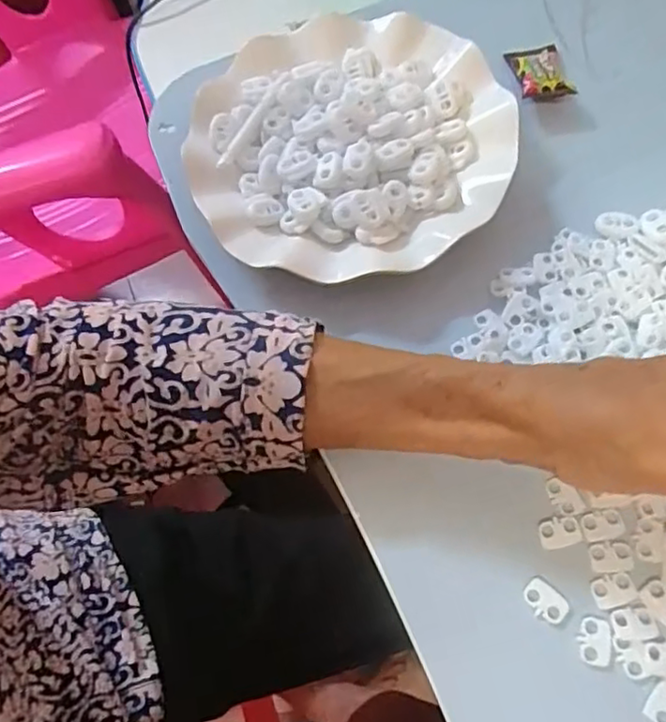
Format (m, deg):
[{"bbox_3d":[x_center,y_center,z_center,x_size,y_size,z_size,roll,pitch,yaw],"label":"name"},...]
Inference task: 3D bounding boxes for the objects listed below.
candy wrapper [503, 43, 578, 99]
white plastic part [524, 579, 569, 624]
[{"bbox_3d":[0.126,-0.177,0.374,0.033,0.012,0.048,-8,63,4],"label":"candy wrapper"},{"bbox_3d":[0.091,0.102,0.263,0.013,0.004,0.019,-44,66,-13],"label":"white plastic part"}]

